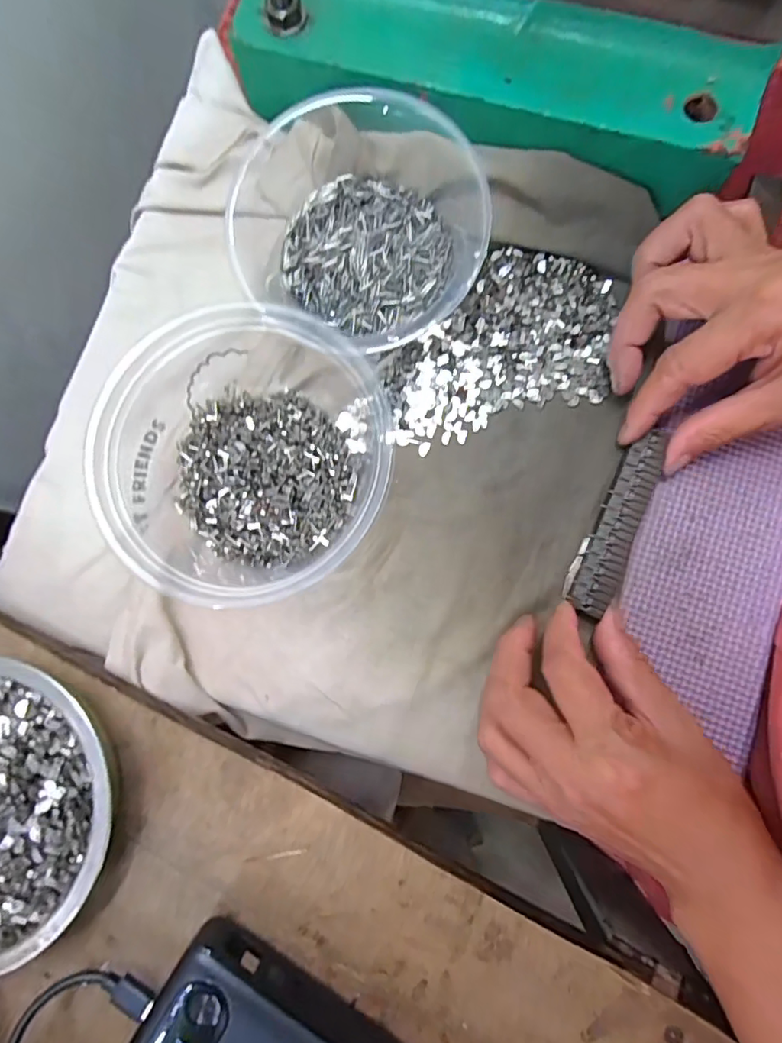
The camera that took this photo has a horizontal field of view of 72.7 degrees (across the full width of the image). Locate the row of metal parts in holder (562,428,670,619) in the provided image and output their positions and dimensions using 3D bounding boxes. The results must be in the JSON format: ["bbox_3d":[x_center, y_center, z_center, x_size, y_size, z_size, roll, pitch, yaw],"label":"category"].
[{"bbox_3d":[0.111,-0.001,0.260,0.022,0.009,0.093,25,85,6],"label":"row of metal parts in holder"}]

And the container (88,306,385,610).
[{"bbox_3d":[-0.082,-0.034,0.256,0.150,0.049,0.136,16,84,6],"label":"container"}]

